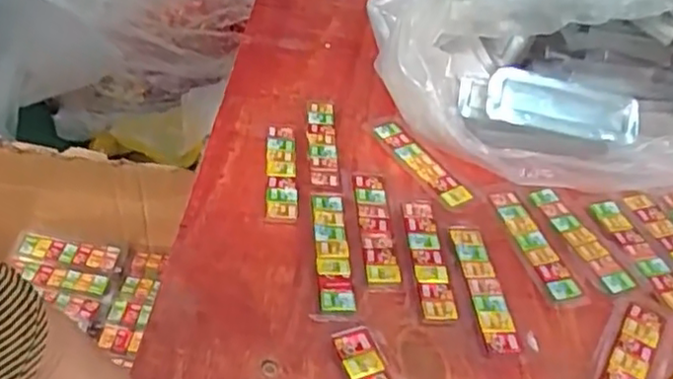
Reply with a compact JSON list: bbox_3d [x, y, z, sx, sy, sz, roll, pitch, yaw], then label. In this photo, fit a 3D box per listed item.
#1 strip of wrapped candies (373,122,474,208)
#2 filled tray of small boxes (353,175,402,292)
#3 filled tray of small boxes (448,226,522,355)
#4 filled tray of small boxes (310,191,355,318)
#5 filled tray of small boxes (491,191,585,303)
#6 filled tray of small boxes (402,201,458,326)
[{"bbox_3d":[0.076,-0.027,0.617,0.029,0.008,0.122,-20,48,-26],"label":"strip of wrapped candies"},{"bbox_3d":[0.032,0.030,0.549,0.028,0.006,0.124,1,42,-6],"label":"filled tray of small boxes"},{"bbox_3d":[0.114,0.072,0.518,0.026,0.010,0.119,-2,43,-9],"label":"filled tray of small boxes"},{"bbox_3d":[-0.003,0.048,0.525,0.031,0.005,0.126,3,42,-4],"label":"filled tray of small boxes"},{"bbox_3d":[0.164,0.042,0.556,0.026,0.006,0.122,-7,44,-14],"label":"filled tray of small boxes"},{"bbox_3d":[0.072,0.052,0.532,0.026,0.008,0.122,1,43,-6],"label":"filled tray of small boxes"}]

